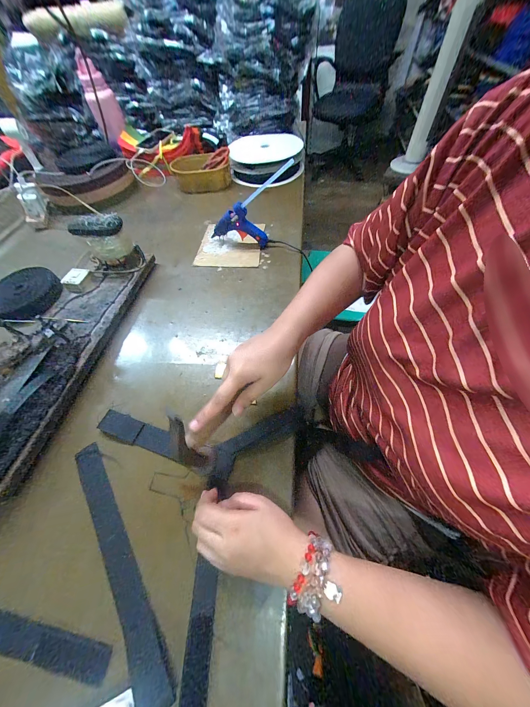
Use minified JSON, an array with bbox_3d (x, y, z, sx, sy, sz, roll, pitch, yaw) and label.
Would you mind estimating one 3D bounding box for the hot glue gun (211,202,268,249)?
[{"bbox_3d":[-0.062,-0.302,0.538,0.135,0.095,0.025,9,60,11],"label":"hot glue gun"}]

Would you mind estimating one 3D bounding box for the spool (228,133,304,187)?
[{"bbox_3d":[0.005,-0.682,0.800,0.252,0.079,0.270,-3,58,4],"label":"spool"}]

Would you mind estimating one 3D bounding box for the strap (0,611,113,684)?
[{"bbox_3d":[-0.282,0.295,0.241,0.253,0.005,0.027,7,60,7],"label":"strap"}]

